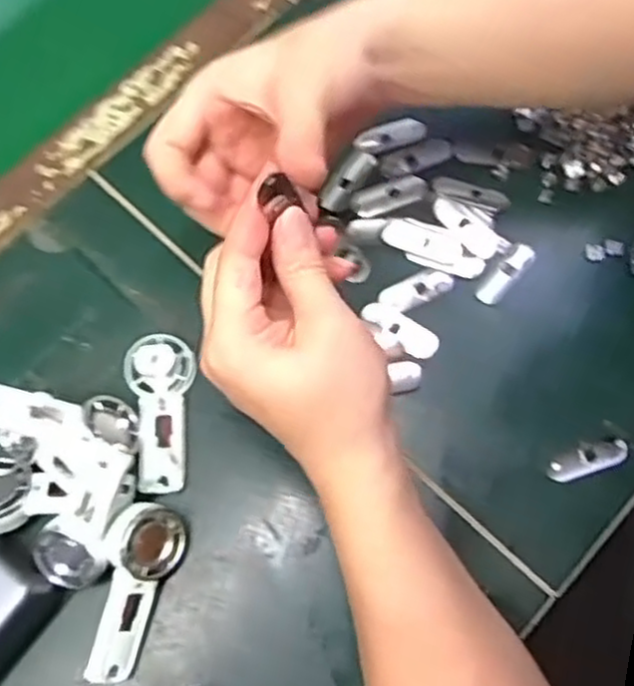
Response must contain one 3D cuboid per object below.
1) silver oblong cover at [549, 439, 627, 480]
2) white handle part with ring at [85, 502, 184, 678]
[{"bbox_3d":[0.162,0.069,0.438,0.049,0.004,0.016,-17,71,-4],"label":"silver oblong cover"},{"bbox_3d":[-0.102,0.135,0.405,0.023,0.039,0.092,4,76,48],"label":"white handle part with ring"}]

